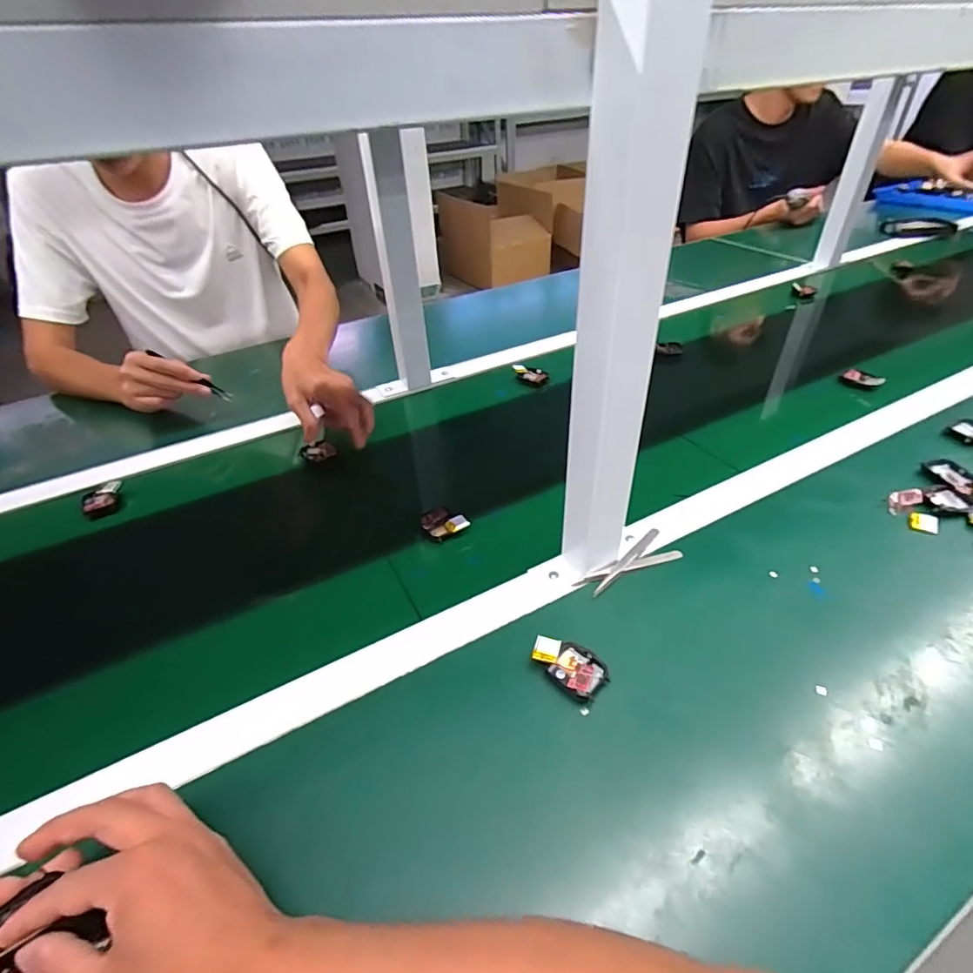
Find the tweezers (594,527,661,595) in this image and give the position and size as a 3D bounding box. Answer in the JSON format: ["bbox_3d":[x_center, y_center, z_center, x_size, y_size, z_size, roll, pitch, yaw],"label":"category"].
[{"bbox_3d":[0.139,0.072,0.504,0.011,0.011,0.115,28,49,31],"label":"tweezers"}]

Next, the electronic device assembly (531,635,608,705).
[{"bbox_3d":[0.068,0.143,0.417,0.041,0.015,0.059,-31,48,-29],"label":"electronic device assembly"}]

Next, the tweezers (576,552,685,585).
[{"bbox_3d":[0.138,0.076,0.497,0.114,0.012,0.013,-14,42,-13],"label":"tweezers"}]

